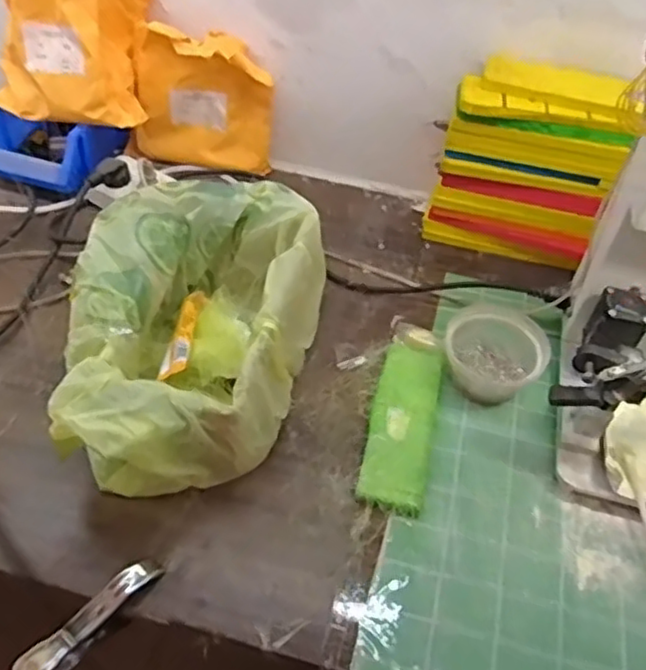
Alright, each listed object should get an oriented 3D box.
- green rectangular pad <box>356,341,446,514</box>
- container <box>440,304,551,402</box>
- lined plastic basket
[{"bbox_3d":[0.075,0.079,0.630,0.057,0.024,0.179,13,47,5],"label":"green rectangular pad"},{"bbox_3d":[0.167,0.015,0.656,0.099,0.045,0.095,-33,59,-31],"label":"container"},{"bbox_3d":[-0.119,-0.006,0.605,0.200,0.124,0.308,12,47,4],"label":"lined plastic basket"}]

